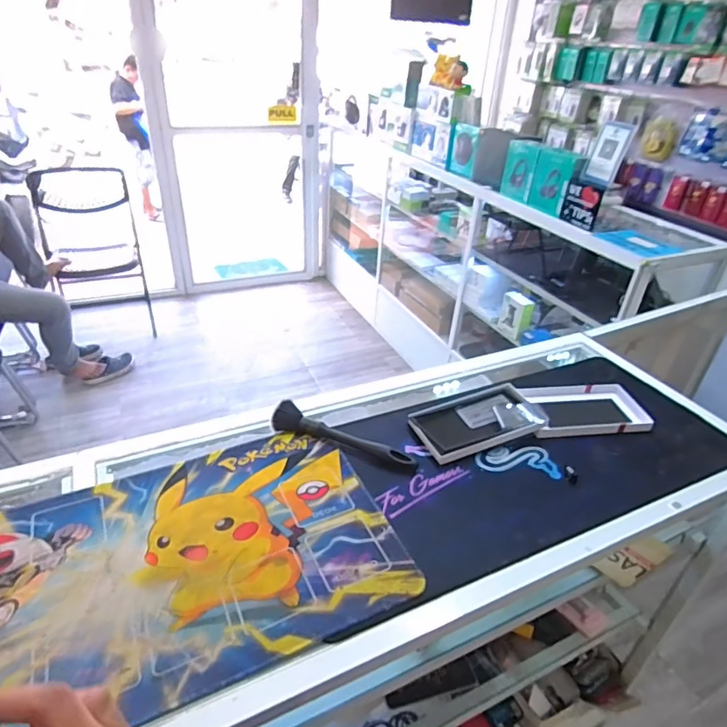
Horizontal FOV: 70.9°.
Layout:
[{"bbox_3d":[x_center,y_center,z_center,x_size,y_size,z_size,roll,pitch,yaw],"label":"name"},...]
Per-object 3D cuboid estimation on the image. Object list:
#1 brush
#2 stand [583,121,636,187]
[{"bbox_3d":[-0.027,0.104,0.712,0.213,0.027,0.041,17,35,18],"label":"brush"},{"bbox_3d":[0.749,-0.645,1.564,0.023,0.170,0.104,-11,36,-34],"label":"stand"}]

